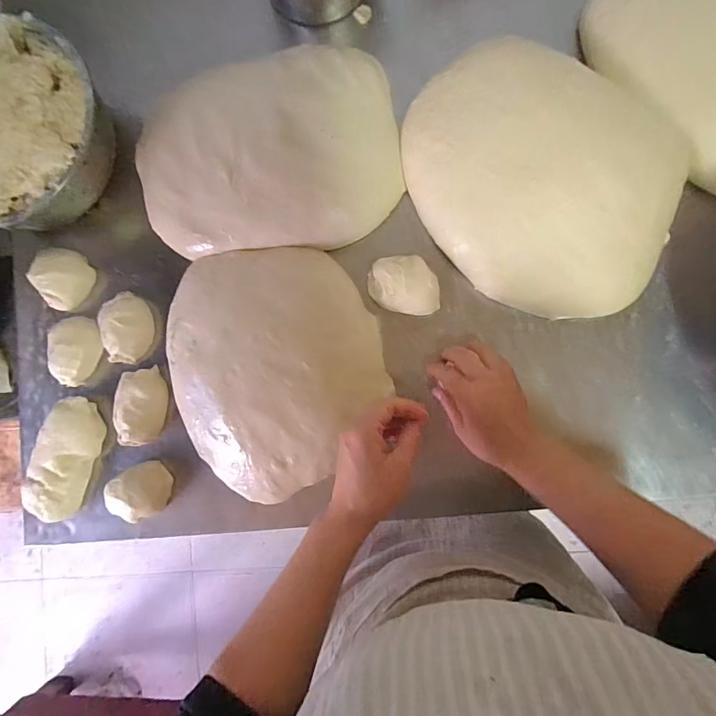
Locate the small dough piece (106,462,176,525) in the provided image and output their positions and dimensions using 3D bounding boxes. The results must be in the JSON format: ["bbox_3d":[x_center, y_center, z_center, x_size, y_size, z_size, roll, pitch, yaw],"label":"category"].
[{"bbox_3d":[-0.258,0.160,0.505,0.071,0.030,0.057,-30,83,4],"label":"small dough piece"}]

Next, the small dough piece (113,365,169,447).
[{"bbox_3d":[-0.263,0.059,0.512,0.061,0.033,0.091,-7,85,6],"label":"small dough piece"}]

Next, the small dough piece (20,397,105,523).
[{"bbox_3d":[-0.355,0.117,0.515,0.067,0.034,0.141,15,88,7],"label":"small dough piece"}]

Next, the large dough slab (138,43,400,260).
[{"bbox_3d":[-0.112,-0.236,0.498,0.316,0.058,0.226,-8,85,6],"label":"large dough slab"}]

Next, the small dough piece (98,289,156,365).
[{"bbox_3d":[-0.289,-0.037,0.526,0.059,0.034,0.084,11,88,7],"label":"small dough piece"}]

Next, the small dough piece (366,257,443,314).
[{"bbox_3d":[0.053,-0.084,0.496,0.079,0.038,0.069,-1,86,7],"label":"small dough piece"}]

